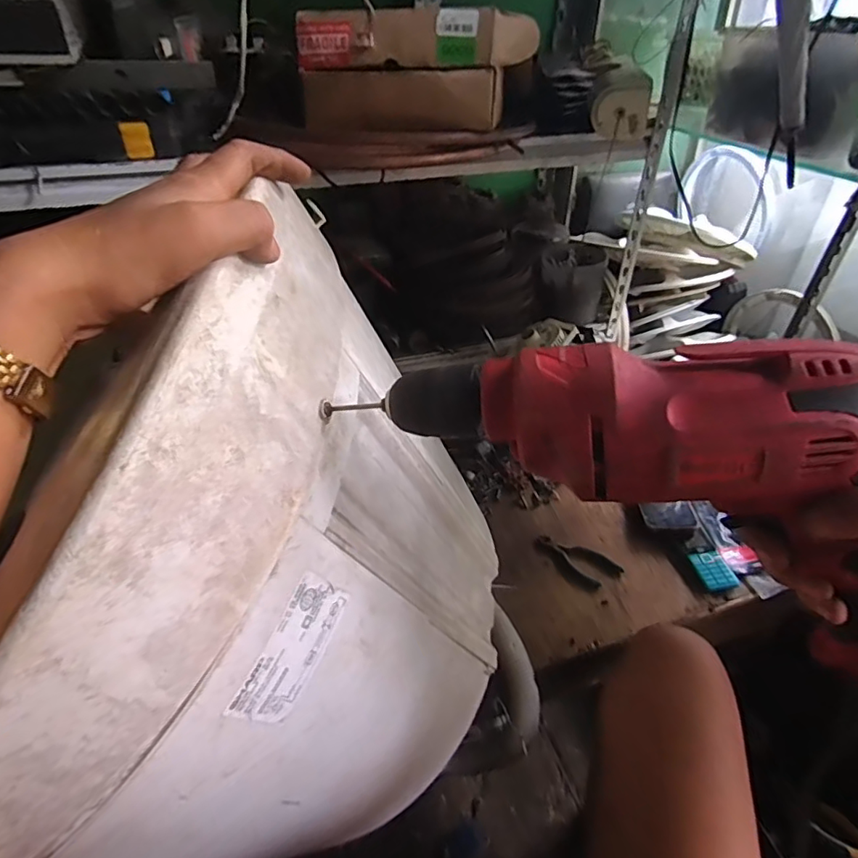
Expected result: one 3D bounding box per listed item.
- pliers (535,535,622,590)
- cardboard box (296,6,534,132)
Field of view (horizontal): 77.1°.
[{"bbox_3d":[0.216,0.198,0.792,0.123,0.009,0.061,20,43,22],"label":"pliers"},{"bbox_3d":[-0.021,-0.475,0.719,0.312,0.125,0.074,5,39,4],"label":"cardboard box"}]

